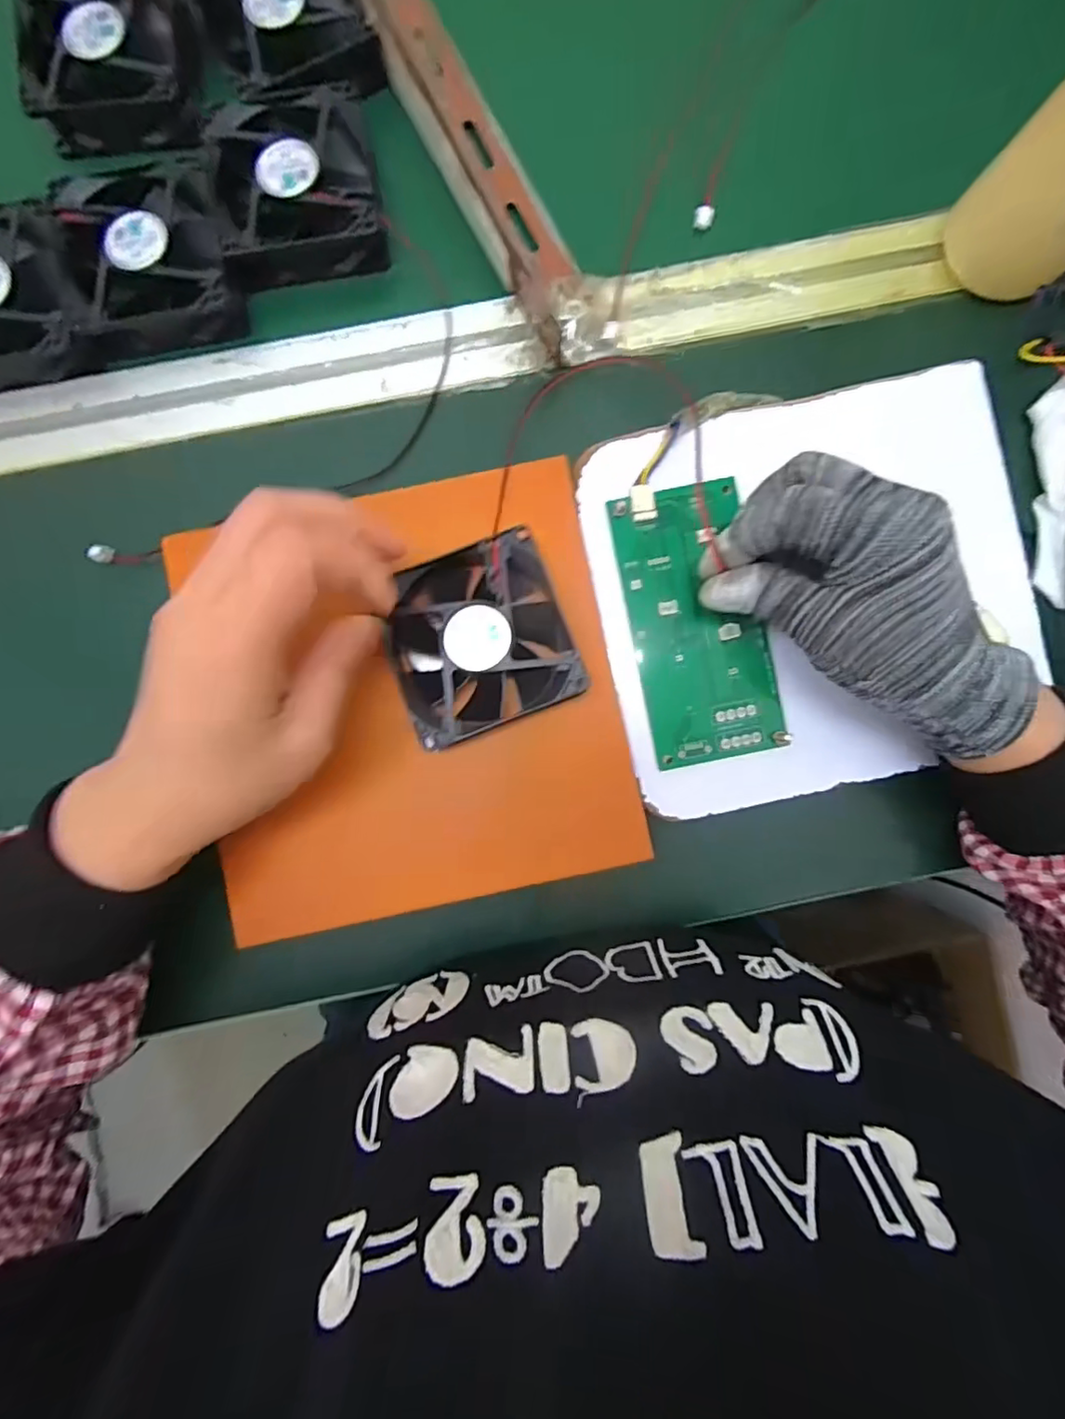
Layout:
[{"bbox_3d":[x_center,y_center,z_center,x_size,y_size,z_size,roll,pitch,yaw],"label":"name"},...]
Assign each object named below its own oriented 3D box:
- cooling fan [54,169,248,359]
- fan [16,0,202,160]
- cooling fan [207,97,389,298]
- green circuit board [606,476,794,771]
[{"bbox_3d":[-0.198,-0.231,0.300,0.085,0.029,0.078,-17,86,1],"label":"cooling fan"},{"bbox_3d":[-0.217,-0.342,0.304,0.085,0.026,0.082,-3,86,2],"label":"fan"},{"bbox_3d":[-0.119,-0.267,0.303,0.079,0.027,0.089,-12,86,1],"label":"cooling fan"},{"bbox_3d":[0.080,-0.042,0.286,0.065,0.009,0.134,-14,90,1],"label":"green circuit board"}]

